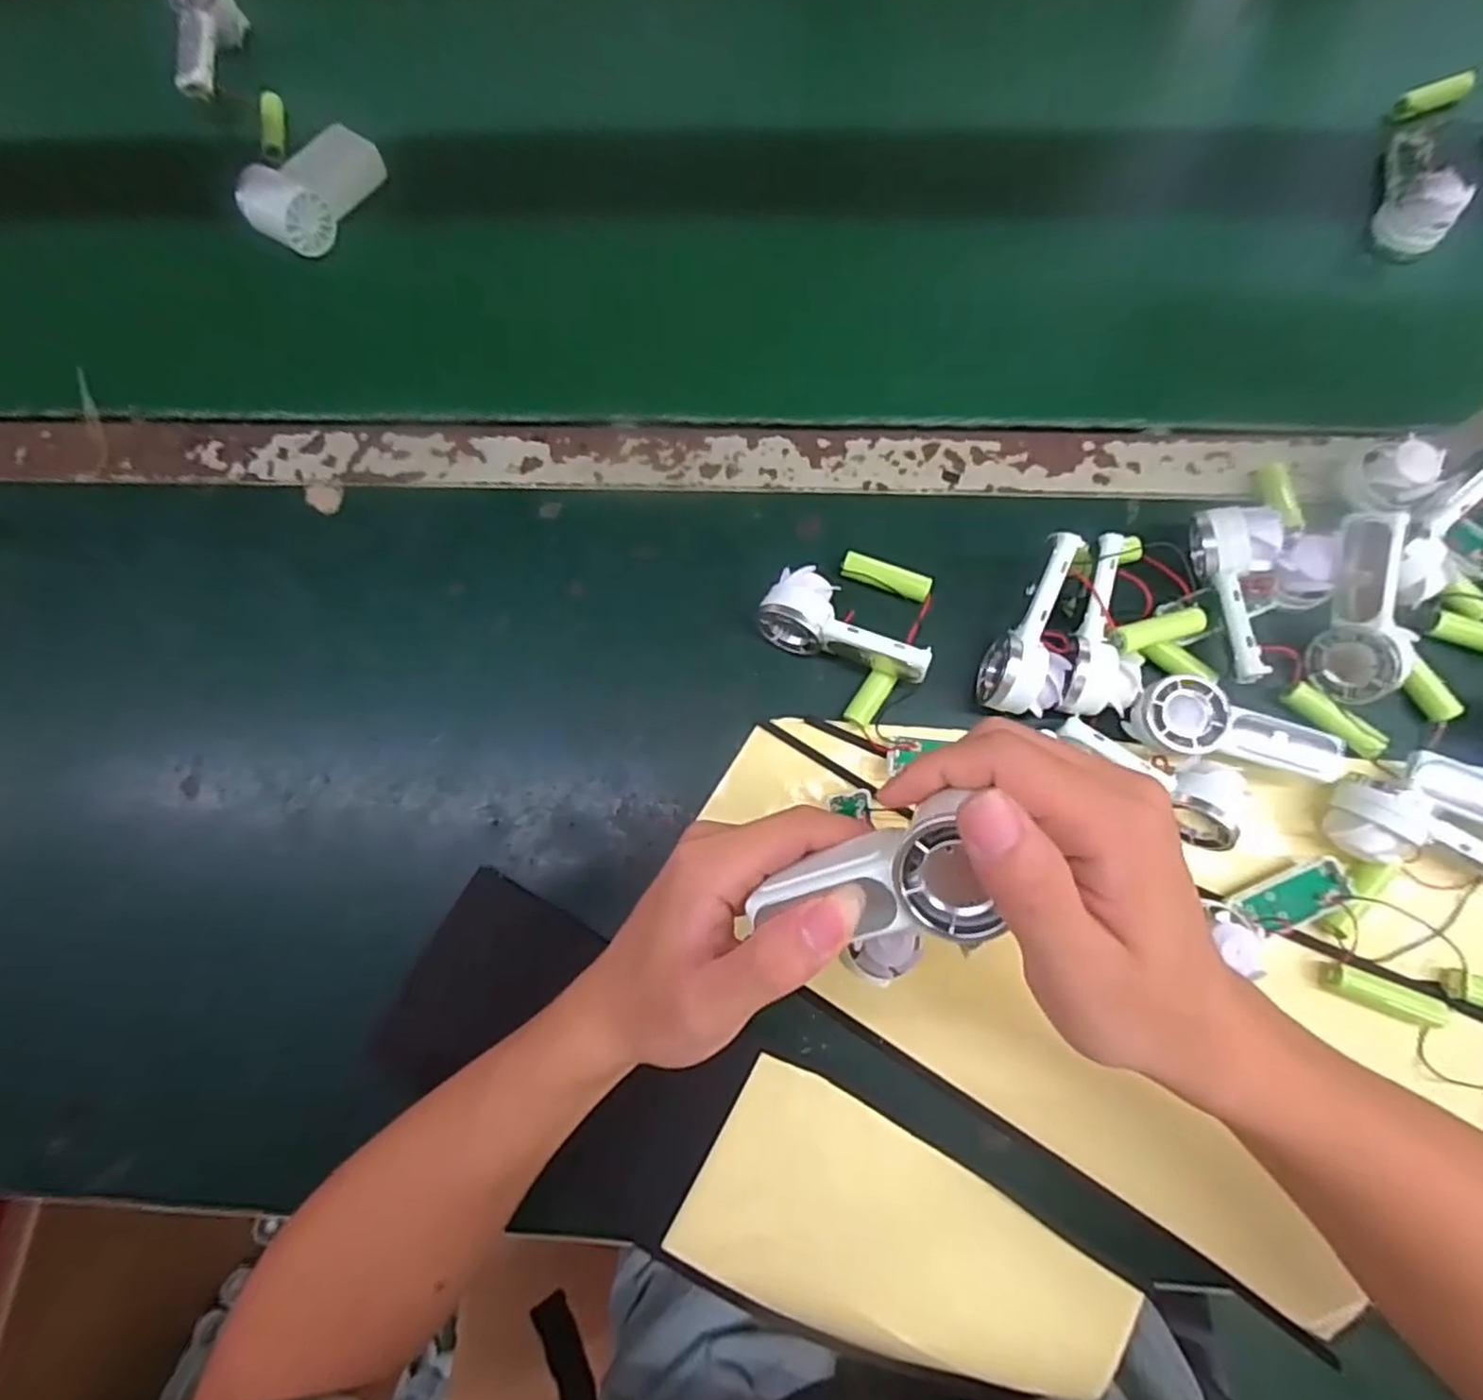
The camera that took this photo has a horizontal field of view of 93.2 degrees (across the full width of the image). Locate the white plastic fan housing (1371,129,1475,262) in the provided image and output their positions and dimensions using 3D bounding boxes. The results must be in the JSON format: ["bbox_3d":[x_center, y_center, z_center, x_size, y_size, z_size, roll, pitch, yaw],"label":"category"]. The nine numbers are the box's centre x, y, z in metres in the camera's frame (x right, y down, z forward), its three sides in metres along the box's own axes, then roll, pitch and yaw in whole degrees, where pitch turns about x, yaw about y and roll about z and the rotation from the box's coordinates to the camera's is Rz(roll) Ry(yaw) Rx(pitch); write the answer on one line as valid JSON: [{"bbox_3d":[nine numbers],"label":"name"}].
[{"bbox_3d":[0.430,-0.329,0.443,0.033,0.040,0.087,17,79,6],"label":"white plastic fan housing"}]

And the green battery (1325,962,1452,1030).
[{"bbox_3d":[0.313,0.145,0.341,0.052,0.014,0.015,19,79,6],"label":"green battery"}]

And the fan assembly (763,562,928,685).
[{"bbox_3d":[0.057,-0.038,0.378,0.091,0.031,0.037,27,80,8],"label":"fan assembly"}]

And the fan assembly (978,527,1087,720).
[{"bbox_3d":[0.154,-0.038,0.363,0.037,0.033,0.091,15,100,3],"label":"fan assembly"}]

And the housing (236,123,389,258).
[{"bbox_3d":[-0.295,-0.354,0.481,0.042,0.036,0.095,30,80,8],"label":"housing"}]

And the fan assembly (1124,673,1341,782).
[{"bbox_3d":[0.248,0.014,0.357,0.094,0.027,0.038,10,78,5],"label":"fan assembly"}]

